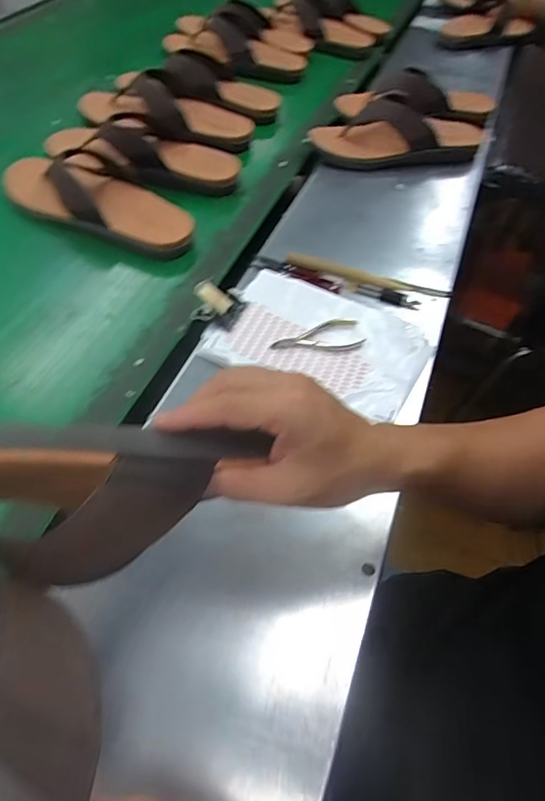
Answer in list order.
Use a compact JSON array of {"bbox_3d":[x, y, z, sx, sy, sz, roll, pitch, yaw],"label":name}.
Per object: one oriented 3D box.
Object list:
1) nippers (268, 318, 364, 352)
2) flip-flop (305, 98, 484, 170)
[{"bbox_3d":[0.049,-0.072,0.542,0.099,0.009,0.041,-1,54,-6],"label":"nippers"},{"bbox_3d":[0.208,-0.418,0.782,0.289,0.076,0.099,-3,54,-7],"label":"flip-flop"}]

